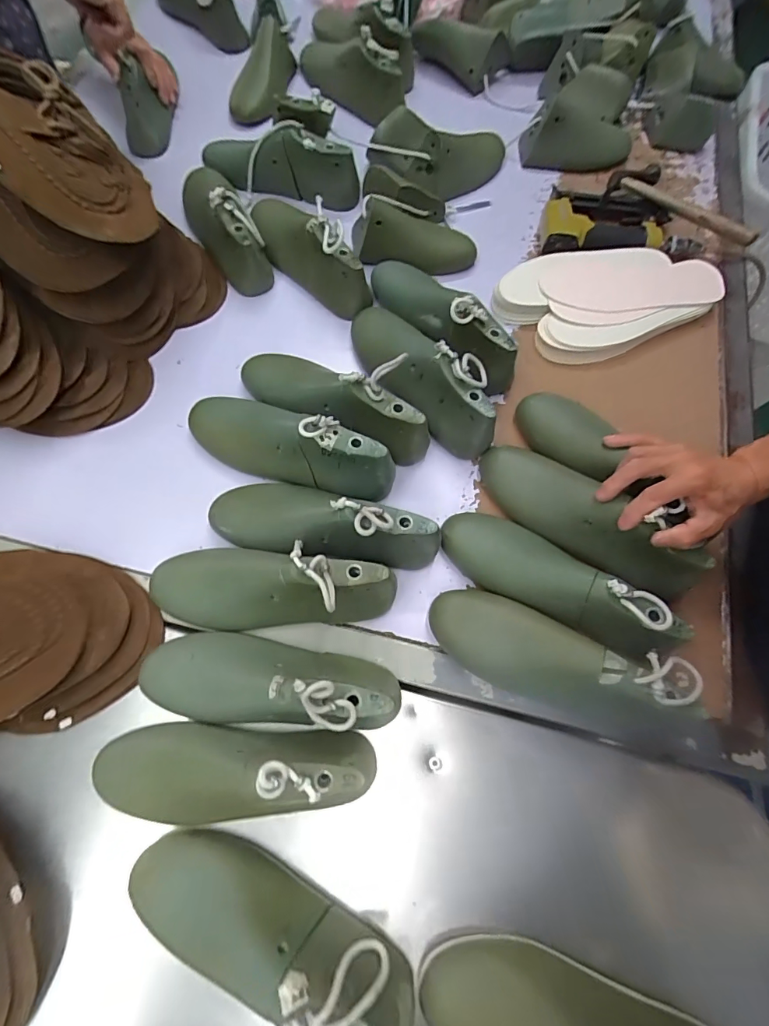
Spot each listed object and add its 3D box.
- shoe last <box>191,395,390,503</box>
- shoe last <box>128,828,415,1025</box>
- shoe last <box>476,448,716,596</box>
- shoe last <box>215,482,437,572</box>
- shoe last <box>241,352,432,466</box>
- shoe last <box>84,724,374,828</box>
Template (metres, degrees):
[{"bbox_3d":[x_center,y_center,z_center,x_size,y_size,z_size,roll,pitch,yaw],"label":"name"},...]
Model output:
[{"bbox_3d":[-0.112,-0.086,0.516,0.257,0.085,0.082,20,71,5],"label":"shoe last"},{"bbox_3d":[-0.092,0.338,0.366,0.244,0.089,0.066,21,72,5],"label":"shoe last"},{"bbox_3d":[0.210,0.000,0.492,0.243,0.064,0.074,38,73,23],"label":"shoe last"},{"bbox_3d":[-0.068,0.009,0.494,0.254,0.101,0.086,9,70,14],"label":"shoe last"},{"bbox_3d":[-0.062,-0.139,0.548,0.255,0.106,0.086,28,72,21],"label":"shoe last"},{"bbox_3d":[-0.132,0.230,0.398,0.256,0.100,0.080,0,71,-2],"label":"shoe last"}]

